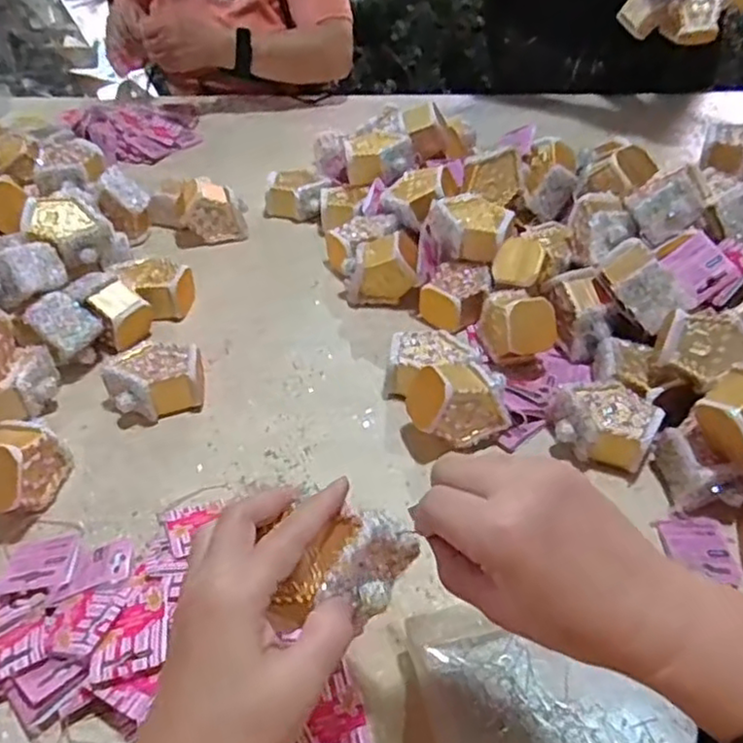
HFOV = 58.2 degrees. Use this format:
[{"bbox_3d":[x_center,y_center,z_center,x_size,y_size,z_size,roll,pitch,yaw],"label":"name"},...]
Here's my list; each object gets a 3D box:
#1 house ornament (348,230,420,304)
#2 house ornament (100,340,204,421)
[{"bbox_3d":[0.010,-0.109,0.714,0.078,0.068,0.051,5,43,6],"label":"house ornament"},{"bbox_3d":[-0.196,0.010,0.608,0.082,0.048,0.060,-8,44,-8],"label":"house ornament"}]

